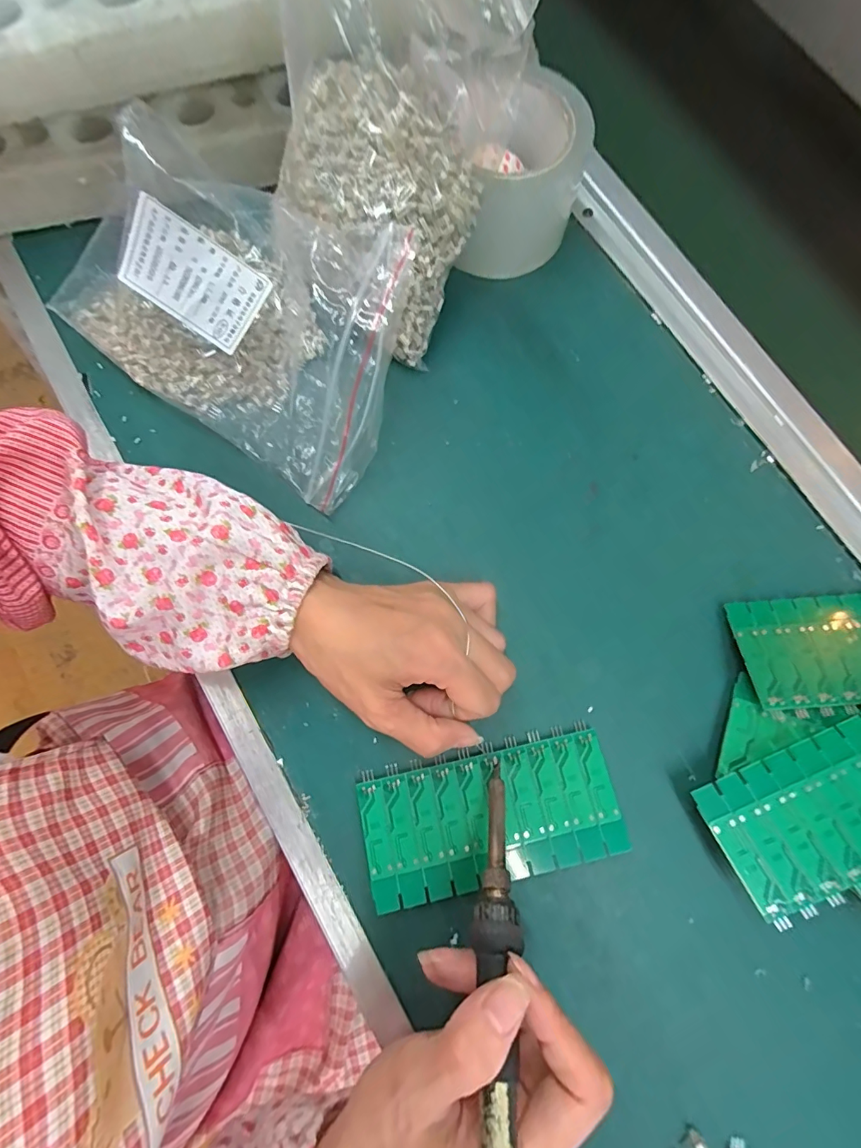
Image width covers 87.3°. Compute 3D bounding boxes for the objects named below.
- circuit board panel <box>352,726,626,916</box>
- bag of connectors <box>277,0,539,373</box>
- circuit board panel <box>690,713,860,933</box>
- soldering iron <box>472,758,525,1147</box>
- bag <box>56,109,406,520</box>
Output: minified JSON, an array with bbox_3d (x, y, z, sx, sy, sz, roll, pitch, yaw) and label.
[{"bbox_3d":[0.033,0.132,0.246,0.137,0.010,0.061,-12,79,-3],"label":"circuit board panel"},{"bbox_3d":[-0.022,-0.230,0.237,0.103,0.178,0.126,-39,81,-7],"label":"bag of connectors"},{"bbox_3d":[0.214,0.113,0.228,0.138,0.004,0.064,-29,69,2],"label":"circuit board panel"},{"bbox_3d":[0.026,0.174,0.176,0.019,0.015,0.201,6,45,1],"label":"soldering iron"},{"bbox_3d":[-0.125,-0.167,0.278,0.242,0.074,0.135,34,80,7],"label":"bag"}]

